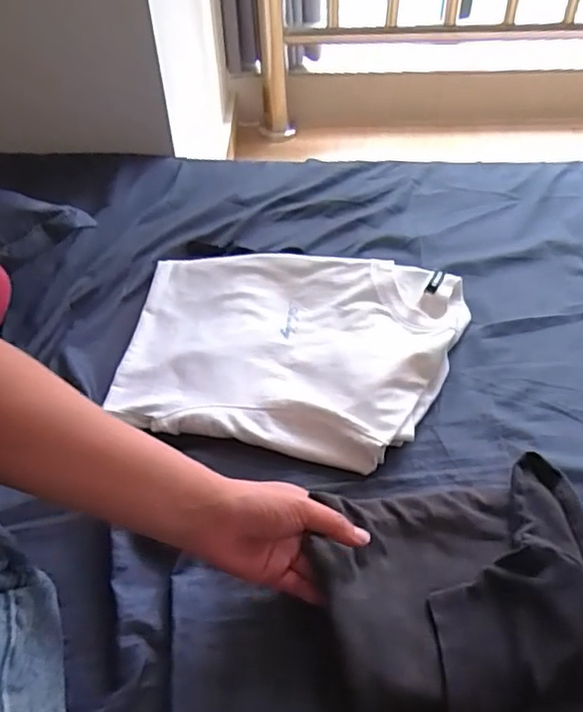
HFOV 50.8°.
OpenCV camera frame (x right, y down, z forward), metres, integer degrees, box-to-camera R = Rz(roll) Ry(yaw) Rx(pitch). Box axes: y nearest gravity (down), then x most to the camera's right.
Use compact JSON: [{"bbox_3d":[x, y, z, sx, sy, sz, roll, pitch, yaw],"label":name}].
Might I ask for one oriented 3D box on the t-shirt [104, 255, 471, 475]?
[{"bbox_3d":[-0.001,-0.011,0.674,0.353,0.039,0.264,6,47,9],"label":"t-shirt"}]

